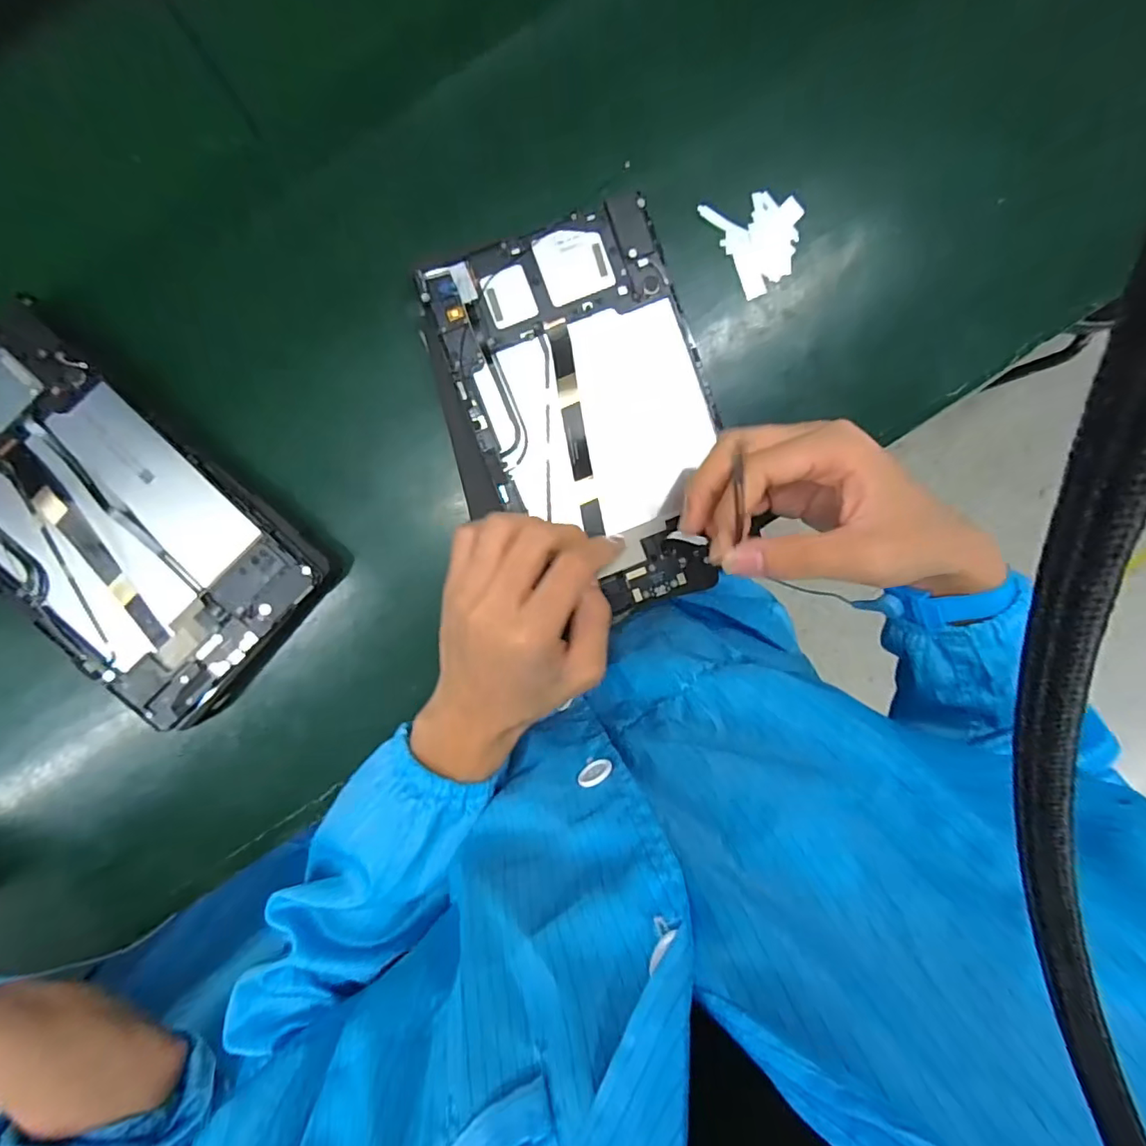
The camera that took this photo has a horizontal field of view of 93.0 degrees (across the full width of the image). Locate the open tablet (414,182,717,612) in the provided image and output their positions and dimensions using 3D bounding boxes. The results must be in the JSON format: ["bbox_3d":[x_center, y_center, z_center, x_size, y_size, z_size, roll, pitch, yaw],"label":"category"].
[{"bbox_3d":[0.007,-0.093,0.348,0.161,0.013,0.237,-19,94,2],"label":"open tablet"}]

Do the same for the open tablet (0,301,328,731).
[{"bbox_3d":[-0.297,-0.030,0.343,0.244,0.012,0.149,44,93,-7],"label":"open tablet"}]

